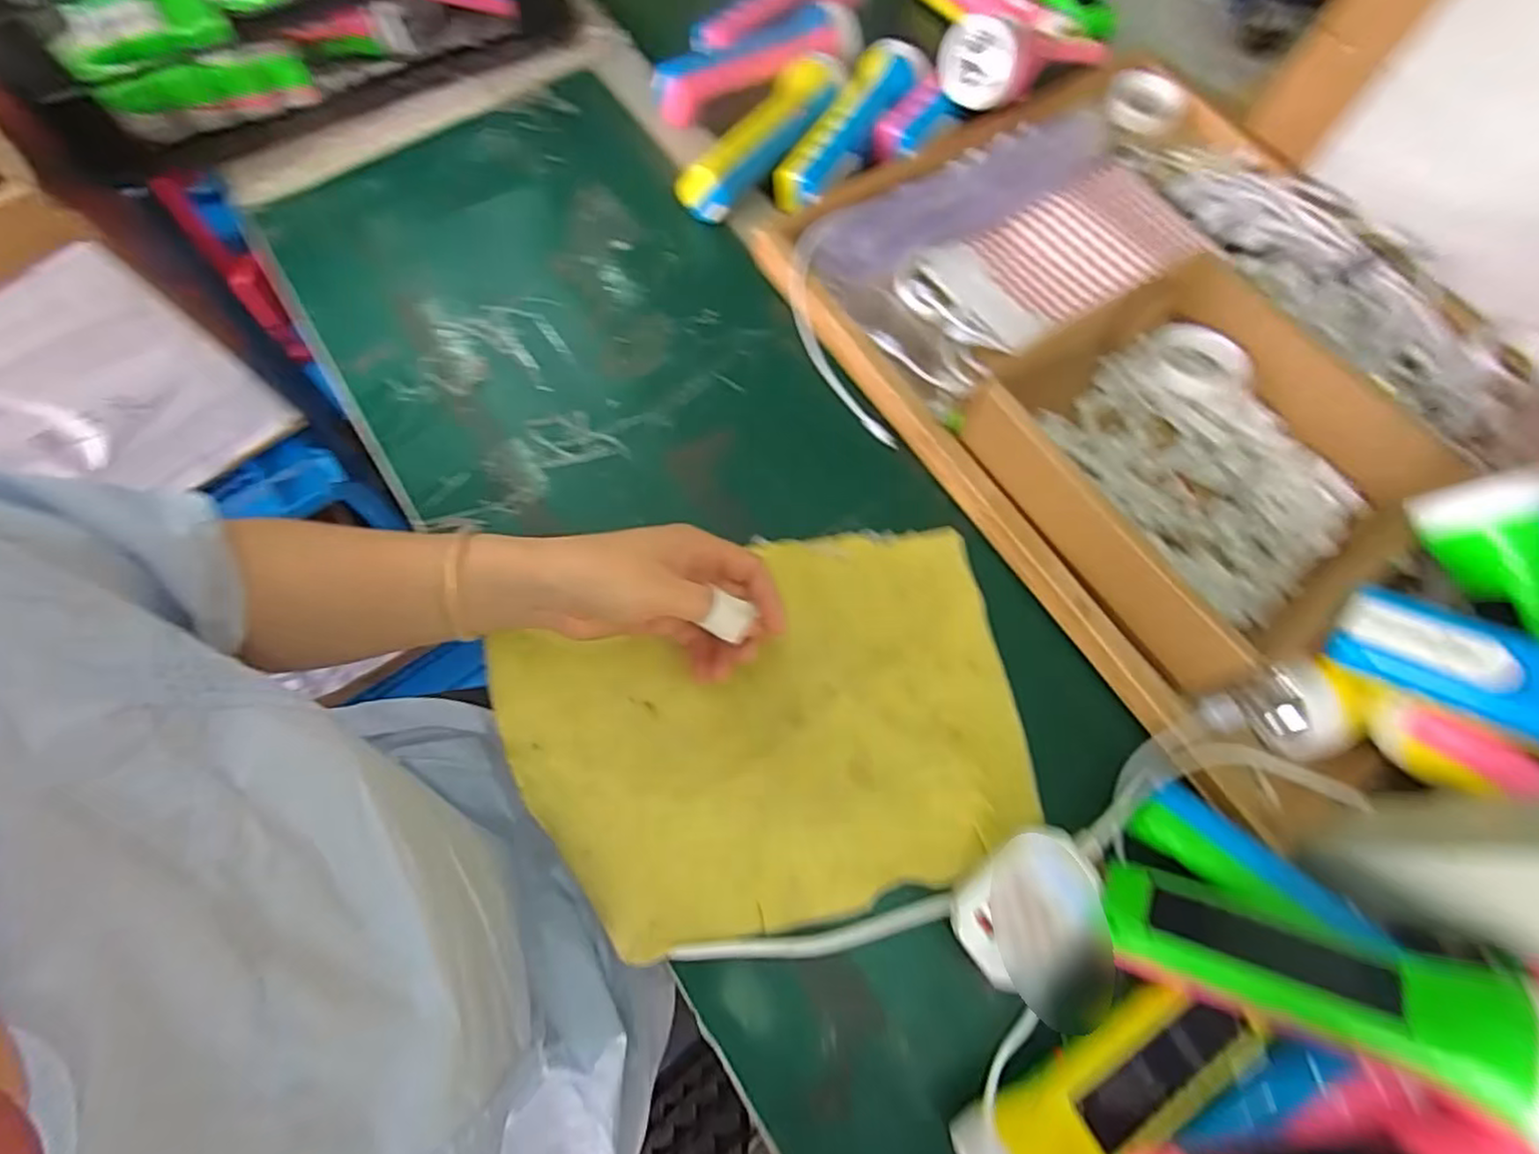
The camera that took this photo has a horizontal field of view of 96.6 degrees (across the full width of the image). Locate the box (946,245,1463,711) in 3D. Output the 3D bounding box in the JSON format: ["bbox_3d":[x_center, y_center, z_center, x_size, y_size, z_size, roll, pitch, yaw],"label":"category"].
[{"bbox_3d":[0.263,-0.074,0.416,0.212,0.052,0.218,-33,75,-15],"label":"box"}]

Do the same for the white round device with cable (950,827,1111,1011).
[{"bbox_3d":[0.137,0.169,0.349,0.083,0.025,0.064,-34,75,-15],"label":"white round device with cable"}]

